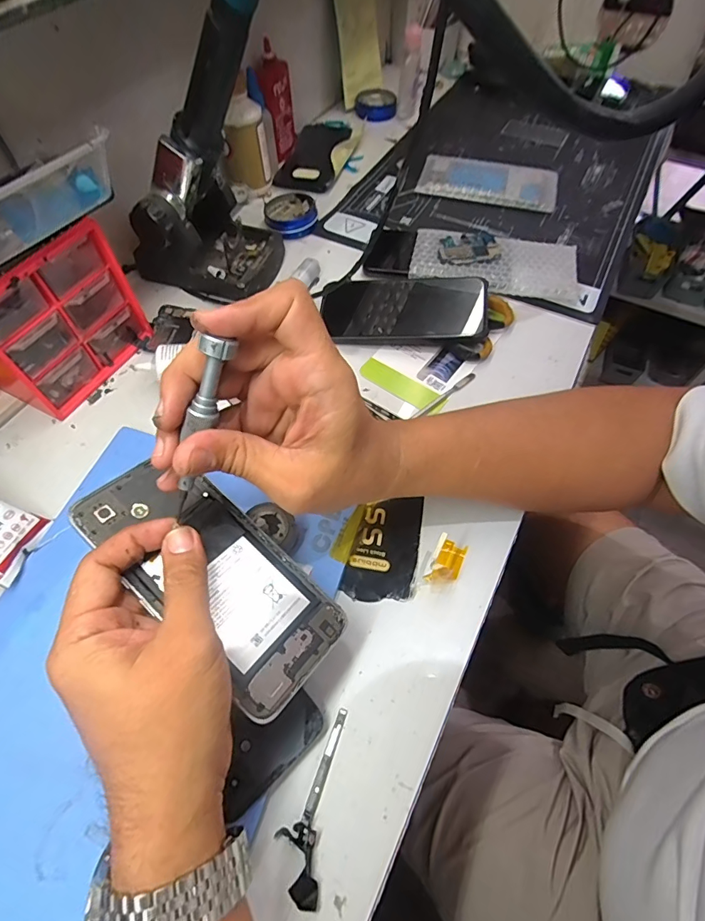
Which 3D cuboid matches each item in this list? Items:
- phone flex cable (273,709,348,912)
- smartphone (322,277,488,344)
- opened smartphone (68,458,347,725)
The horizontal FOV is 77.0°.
[{"bbox_3d":[-0.024,0.191,0.252,0.026,0.007,0.091,8,58,5],"label":"phone flex cable"},{"bbox_3d":[0.052,-0.150,0.444,0.160,0.015,0.076,2,68,9],"label":"smartphone"},{"bbox_3d":[-0.083,0.064,0.264,0.163,0.005,0.075,42,53,9],"label":"opened smartphone"}]

